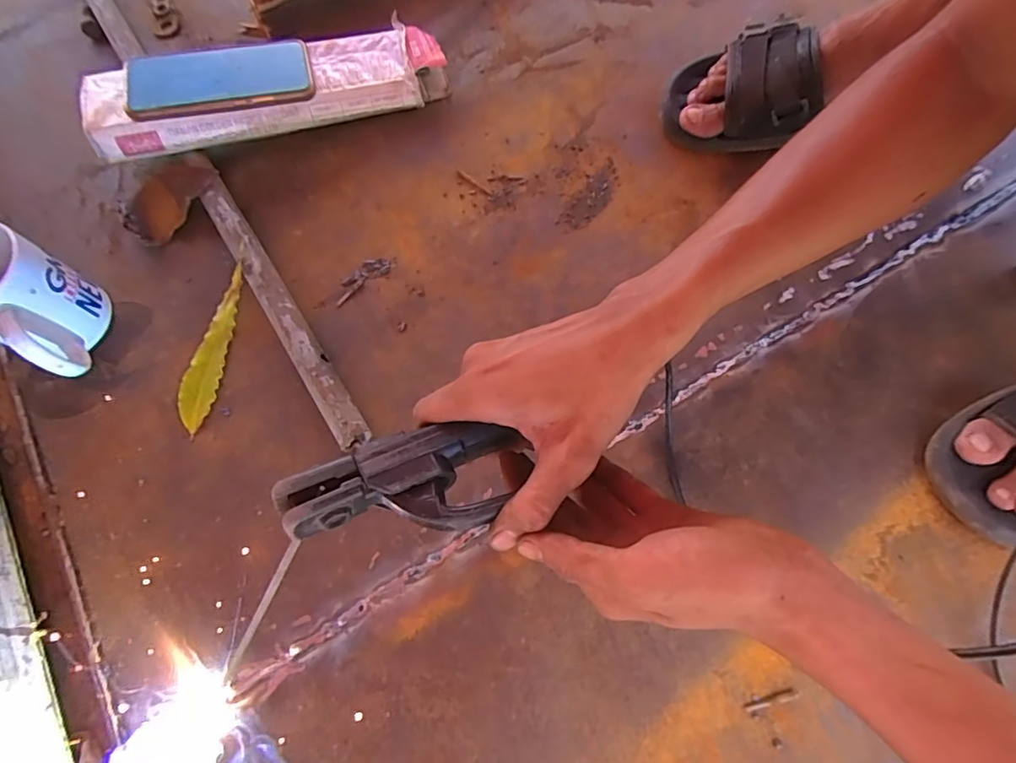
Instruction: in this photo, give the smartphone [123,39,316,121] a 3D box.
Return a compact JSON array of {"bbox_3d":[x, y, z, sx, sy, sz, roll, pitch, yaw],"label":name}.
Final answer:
[{"bbox_3d":[-0.274,-0.291,0.506,0.165,0.011,0.080,-18,69,-15],"label":"smartphone"}]

